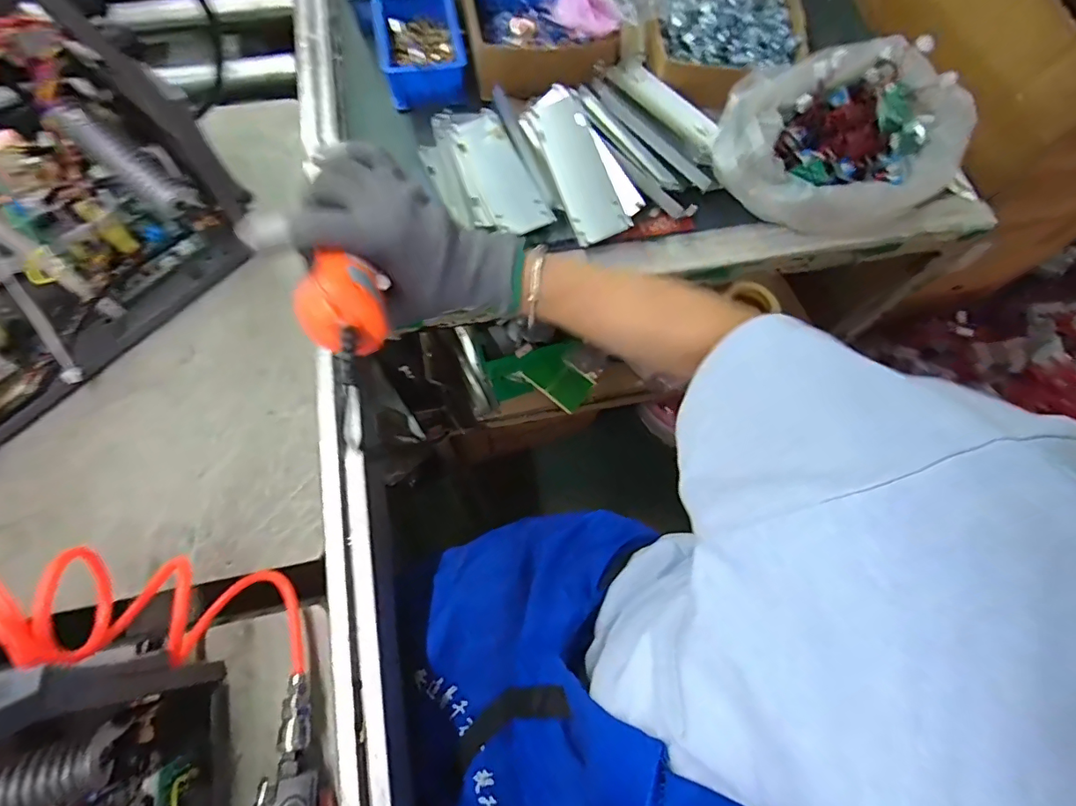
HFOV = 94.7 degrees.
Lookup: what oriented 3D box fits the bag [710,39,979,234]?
[{"bbox_3d":[0.349,-0.322,0.590,0.305,0.089,0.214,-12,70,-7],"label":"bag"}]

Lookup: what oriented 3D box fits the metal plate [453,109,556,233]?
[{"bbox_3d":[-0.044,-0.261,0.563,0.062,0.014,0.178,-23,72,-10],"label":"metal plate"}]

